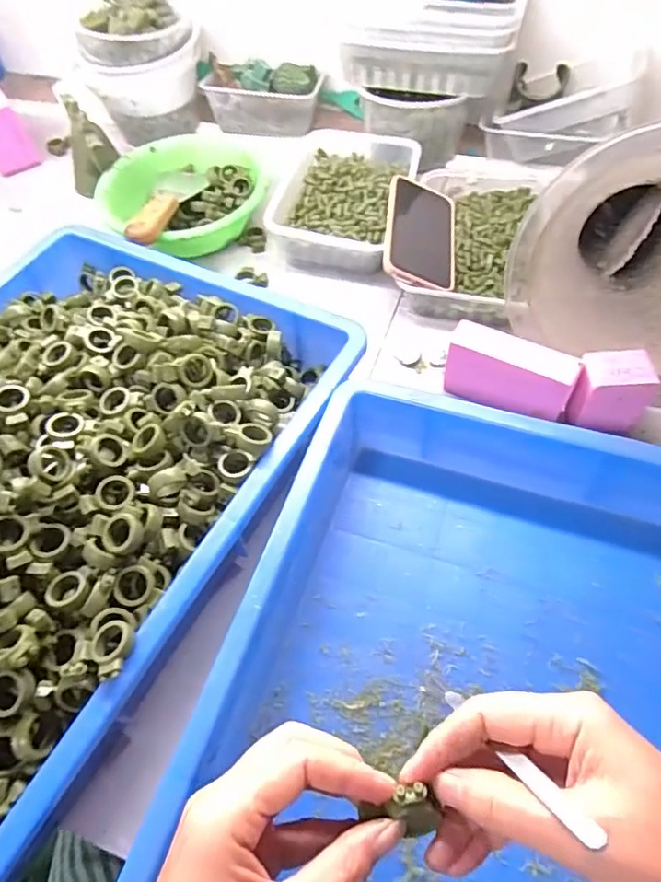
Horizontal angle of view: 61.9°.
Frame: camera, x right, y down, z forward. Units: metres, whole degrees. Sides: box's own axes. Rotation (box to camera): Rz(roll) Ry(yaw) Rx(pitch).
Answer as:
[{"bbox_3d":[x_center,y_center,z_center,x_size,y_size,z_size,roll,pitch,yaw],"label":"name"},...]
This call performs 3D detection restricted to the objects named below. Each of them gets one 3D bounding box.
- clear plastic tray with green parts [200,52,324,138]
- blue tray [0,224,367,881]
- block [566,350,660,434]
[{"bbox_3d":[-0.097,-0.493,0.794,0.166,0.079,0.067,0,56,4],"label":"clear plastic tray with green parts"},{"bbox_3d":[-0.257,0.049,0.424,0.375,0.076,0.575,23,61,18],"label":"blue tray"},{"bbox_3d":[0.241,-0.043,0.484,0.060,0.069,0.042,-7,56,-1],"label":"block"}]

